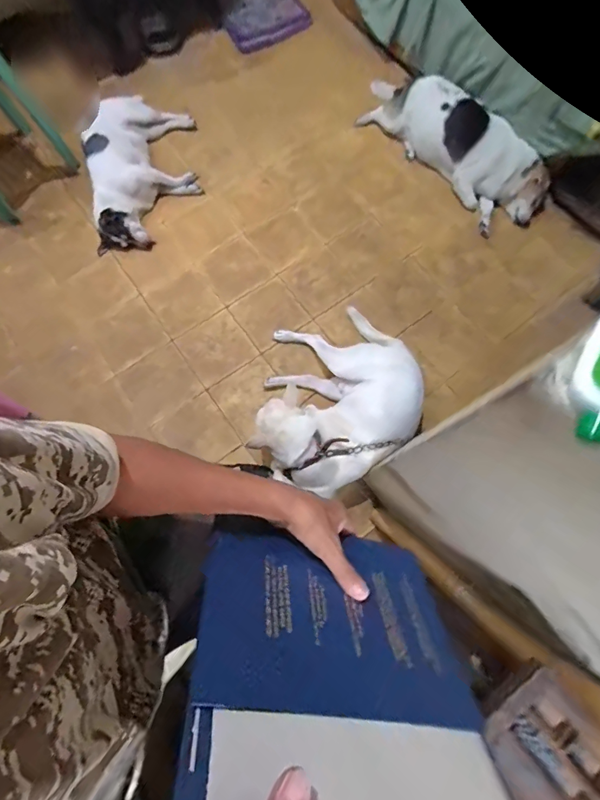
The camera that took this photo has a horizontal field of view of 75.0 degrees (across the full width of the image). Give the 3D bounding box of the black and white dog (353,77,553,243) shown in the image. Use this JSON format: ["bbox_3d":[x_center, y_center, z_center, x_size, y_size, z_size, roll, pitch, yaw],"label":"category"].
[{"bbox_3d":[0.500,-0.870,1.338,0.239,0.188,0.769,-42,77,-9],"label":"black and white dog"}]

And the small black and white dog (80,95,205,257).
[{"bbox_3d":[-0.549,-0.811,1.368,0.355,0.130,0.578,-4,75,1],"label":"small black and white dog"}]

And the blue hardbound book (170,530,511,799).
[{"bbox_3d":[0.041,0.252,0.382,0.276,0.282,0.021,17,115,-14],"label":"blue hardbound book"}]

